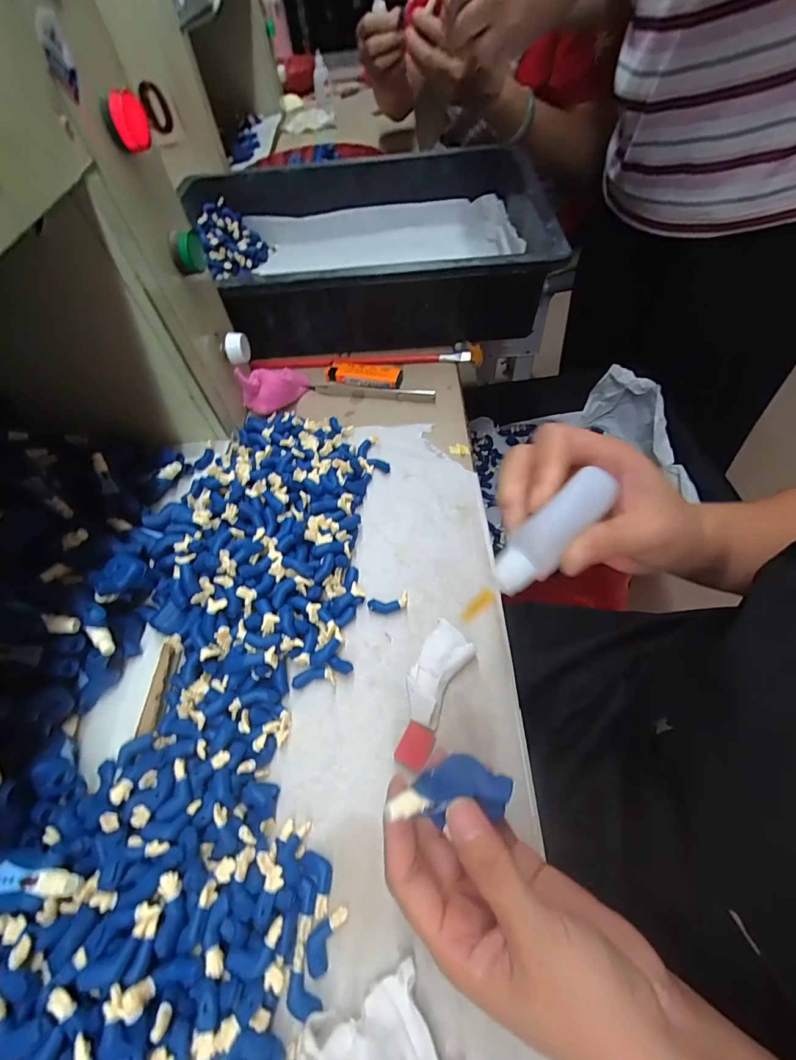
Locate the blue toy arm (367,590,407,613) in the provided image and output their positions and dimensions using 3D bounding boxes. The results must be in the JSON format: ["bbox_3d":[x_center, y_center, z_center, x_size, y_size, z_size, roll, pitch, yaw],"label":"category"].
[{"bbox_3d":[-0.007,0.053,0.307,0.029,0.006,0.012,-11,56,-2],"label":"blue toy arm"}]

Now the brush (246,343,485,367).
[{"bbox_3d":[-0.036,-0.183,0.464,0.250,0.014,0.022,1,56,6],"label":"brush"}]

